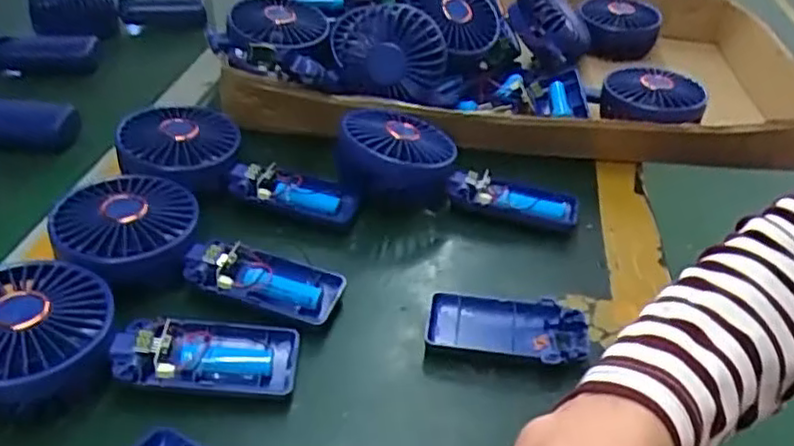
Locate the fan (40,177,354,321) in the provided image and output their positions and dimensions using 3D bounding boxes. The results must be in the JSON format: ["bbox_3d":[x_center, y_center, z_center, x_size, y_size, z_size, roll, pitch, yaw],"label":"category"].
[{"bbox_3d":[-0.123,0.021,0.430,0.177,0.035,0.090,19,37,2],"label":"fan"}]

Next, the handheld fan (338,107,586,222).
[{"bbox_3d":[0.045,-0.044,0.514,0.177,0.050,0.086,3,37,3],"label":"handheld fan"}]

